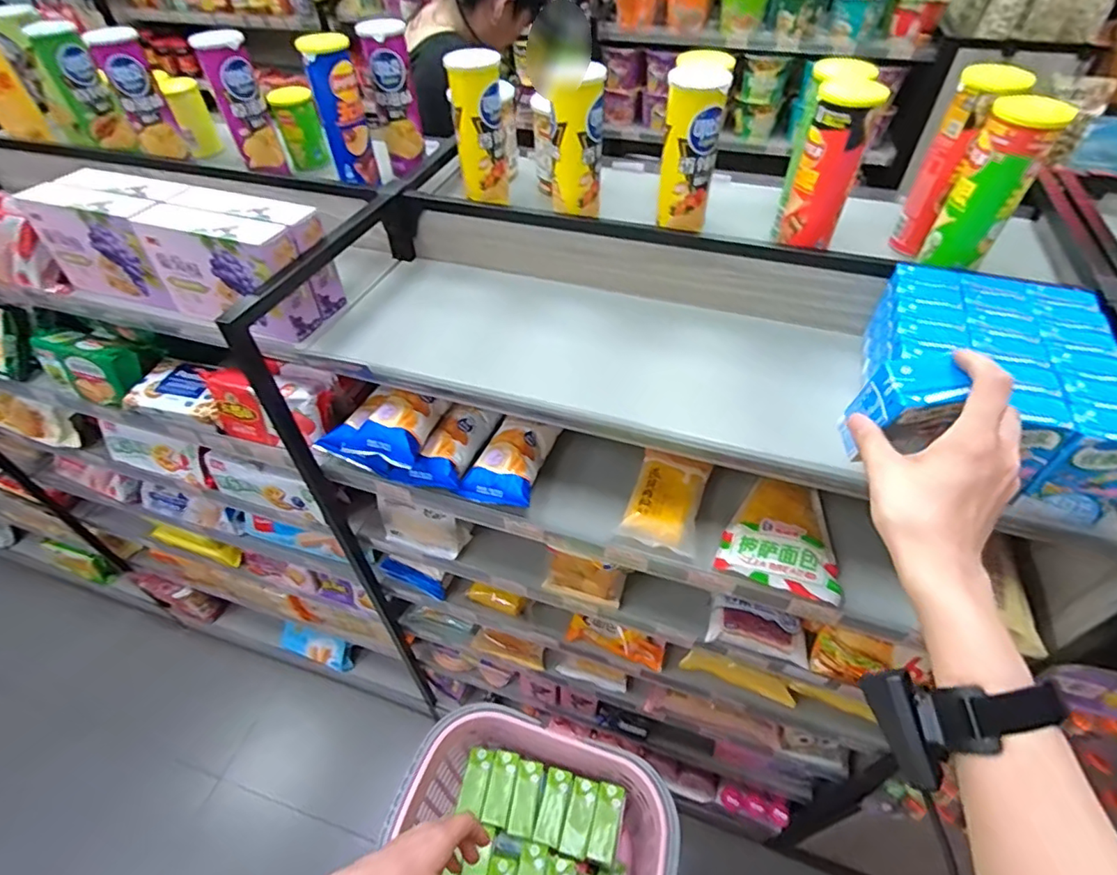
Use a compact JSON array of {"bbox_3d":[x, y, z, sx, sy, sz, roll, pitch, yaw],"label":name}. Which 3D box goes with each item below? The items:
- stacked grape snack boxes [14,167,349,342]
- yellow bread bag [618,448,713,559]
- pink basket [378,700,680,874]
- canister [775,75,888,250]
[{"bbox_3d":[-0.491,-0.244,0.737,0.380,0.132,0.125,15,50,14],"label":"stacked grape snack boxes"},{"bbox_3d":[0.142,0.076,0.724,0.089,0.035,0.138,16,50,15],"label":"yellow bread bag"},{"bbox_3d":[-0.035,0.651,0.919,0.410,0.228,0.287,14,49,13],"label":"pink basket"},{"bbox_3d":[0.325,-0.322,0.670,0.063,0.173,0.067,25,53,21],"label":"canister"}]

